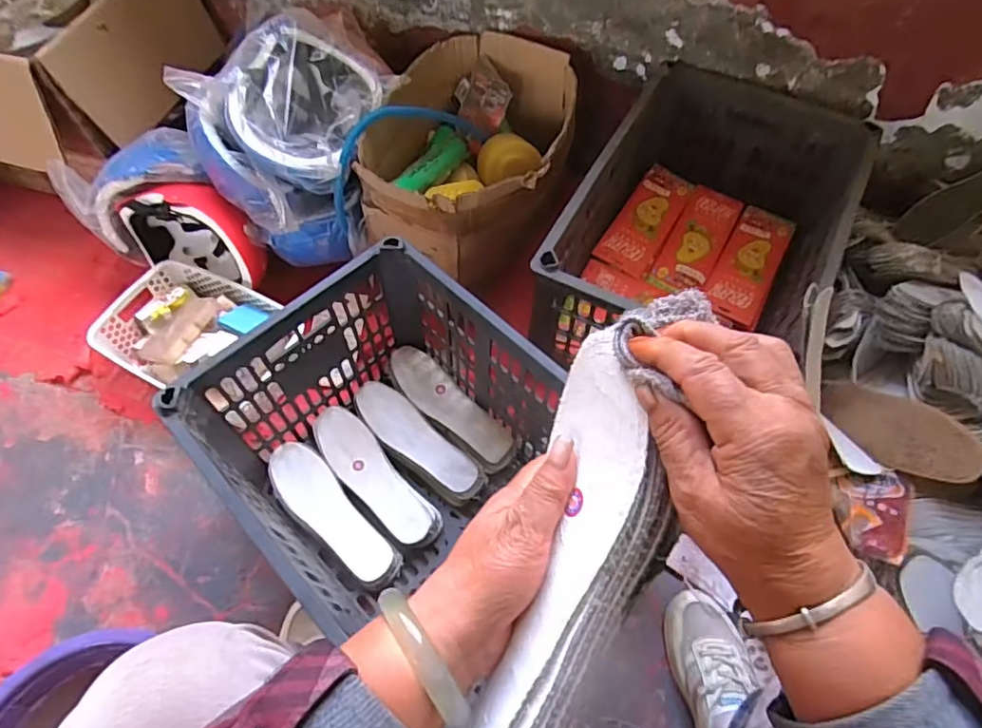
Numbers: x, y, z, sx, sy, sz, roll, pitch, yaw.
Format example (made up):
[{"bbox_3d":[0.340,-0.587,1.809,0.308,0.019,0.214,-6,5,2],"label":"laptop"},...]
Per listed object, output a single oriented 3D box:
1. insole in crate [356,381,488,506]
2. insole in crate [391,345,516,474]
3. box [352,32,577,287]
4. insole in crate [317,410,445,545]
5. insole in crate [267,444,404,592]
[{"bbox_3d":[-0.110,0.114,0.840,0.237,0.022,0.069,39,67,20],"label":"insole in crate"},{"bbox_3d":[-0.062,0.063,0.853,0.238,0.019,0.066,40,67,20],"label":"insole in crate"},{"bbox_3d":[-0.032,-0.325,0.955,0.285,0.245,0.393,15,61,8],"label":"box"},{"bbox_3d":[-0.168,0.156,0.809,0.067,0.011,0.244,-38,67,-19],"label":"insole in crate"},{"bbox_3d":[-0.218,0.202,0.791,0.252,0.020,0.070,39,67,20],"label":"insole in crate"}]

